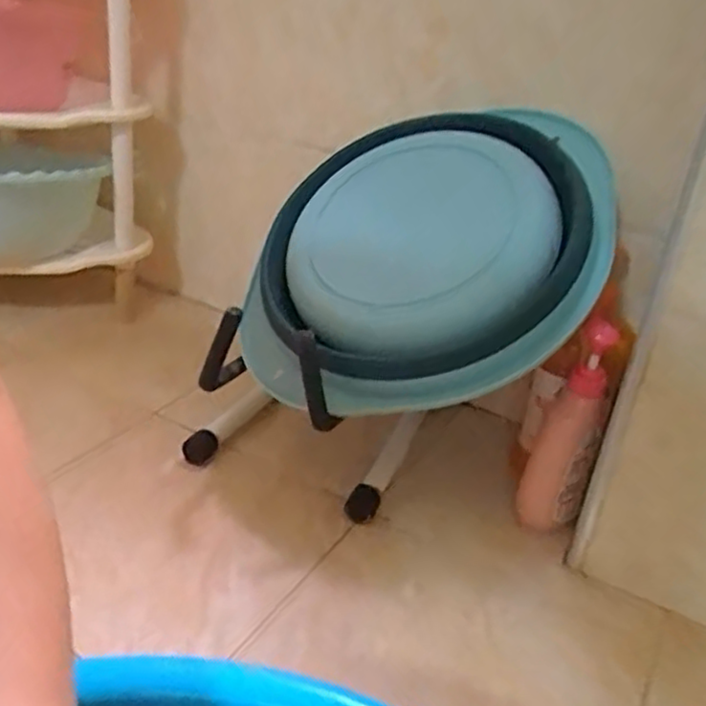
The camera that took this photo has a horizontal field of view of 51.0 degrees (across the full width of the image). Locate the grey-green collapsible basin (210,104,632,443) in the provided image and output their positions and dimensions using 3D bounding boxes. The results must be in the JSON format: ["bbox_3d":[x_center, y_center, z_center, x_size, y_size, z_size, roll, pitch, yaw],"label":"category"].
[{"bbox_3d":[0.062,-0.110,0.735,0.367,0.100,0.364,0,65,19],"label":"grey-green collapsible basin"}]

